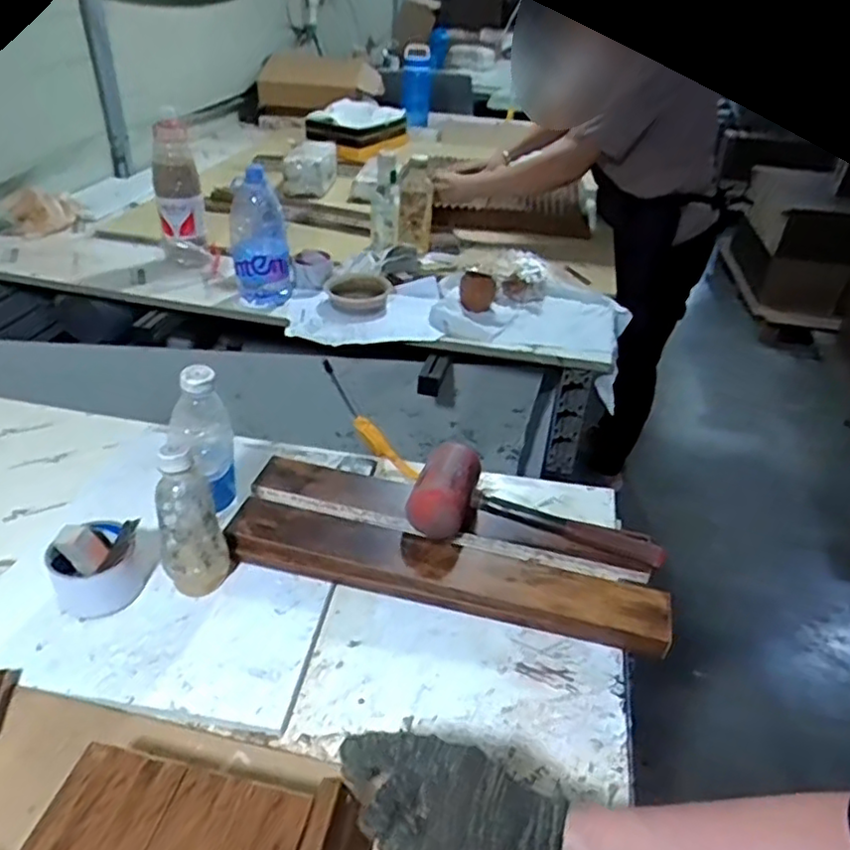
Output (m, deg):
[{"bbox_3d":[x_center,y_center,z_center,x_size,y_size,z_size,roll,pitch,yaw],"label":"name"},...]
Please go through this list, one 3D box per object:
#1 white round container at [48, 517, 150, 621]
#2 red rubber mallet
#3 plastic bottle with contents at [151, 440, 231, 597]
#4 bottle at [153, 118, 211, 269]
[{"bbox_3d":[-0.329,0.145,0.674,0.080,0.054,0.078,2,36,-2],"label":"white round container"},{"bbox_3d":[0.124,0.110,0.755,0.280,0.073,0.092,21,38,3],"label":"red rubber mallet"},{"bbox_3d":[-0.235,0.096,0.666,0.063,0.161,0.068,-13,39,-21],"label":"plastic bottle with contents"},{"bbox_3d":[-0.484,-0.449,1.321,0.086,0.258,0.068,-13,39,-21],"label":"bottle"}]

